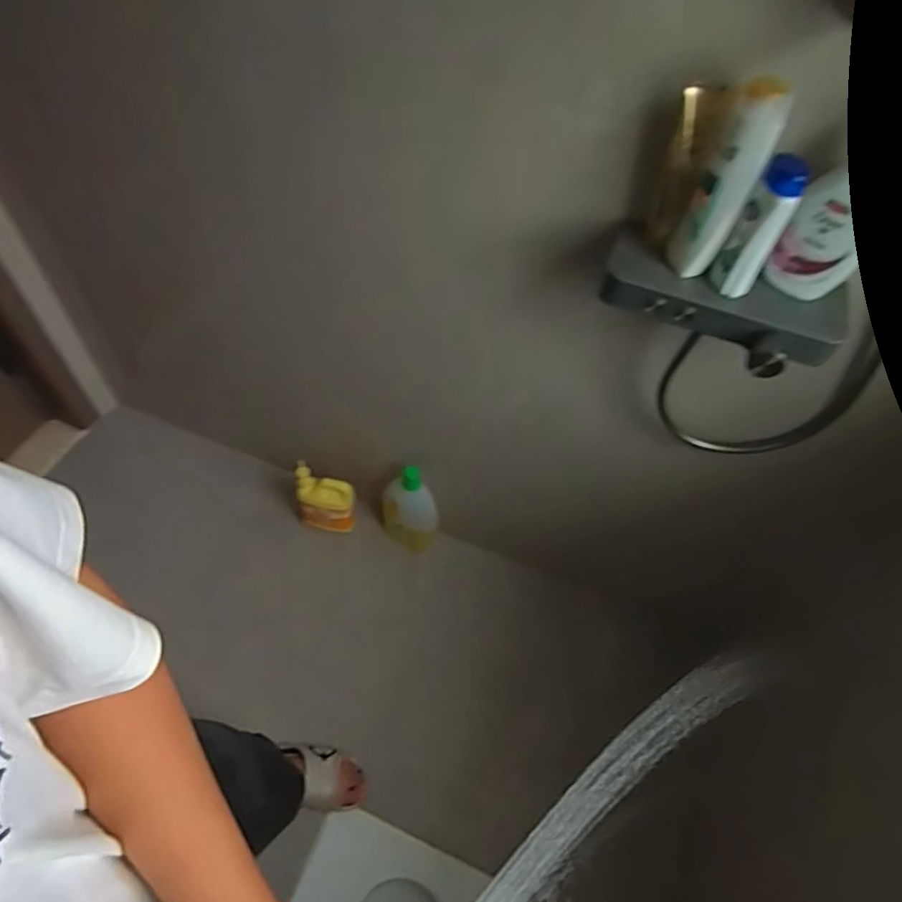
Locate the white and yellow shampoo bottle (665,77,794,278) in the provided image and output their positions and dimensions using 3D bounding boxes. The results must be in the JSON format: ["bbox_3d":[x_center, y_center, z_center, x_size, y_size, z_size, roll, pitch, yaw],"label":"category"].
[{"bbox_3d":[0.306,-0.299,0.647,0.063,0.206,0.035,23,54,14],"label":"white and yellow shampoo bottle"}]

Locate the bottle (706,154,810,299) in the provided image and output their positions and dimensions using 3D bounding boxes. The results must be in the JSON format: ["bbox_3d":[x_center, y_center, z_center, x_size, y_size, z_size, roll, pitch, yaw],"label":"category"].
[{"bbox_3d":[0.351,-0.252,0.658,0.041,0.149,0.041,-8,52,-10],"label":"bottle"}]

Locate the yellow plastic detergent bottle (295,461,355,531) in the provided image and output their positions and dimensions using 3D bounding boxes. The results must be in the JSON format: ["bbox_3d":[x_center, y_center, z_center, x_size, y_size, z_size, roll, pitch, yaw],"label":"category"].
[{"bbox_3d":[-0.346,0.143,1.590,0.159,0.200,0.068,10,52,5],"label":"yellow plastic detergent bottle"}]

